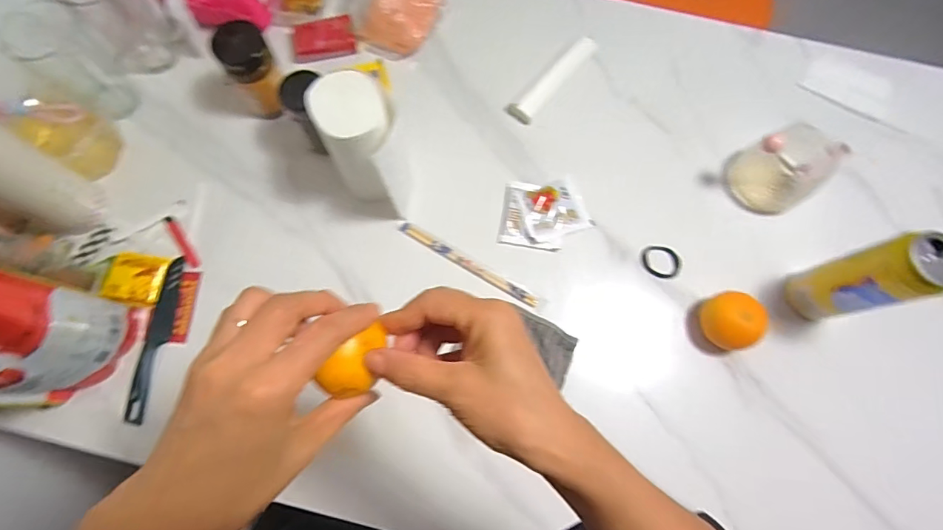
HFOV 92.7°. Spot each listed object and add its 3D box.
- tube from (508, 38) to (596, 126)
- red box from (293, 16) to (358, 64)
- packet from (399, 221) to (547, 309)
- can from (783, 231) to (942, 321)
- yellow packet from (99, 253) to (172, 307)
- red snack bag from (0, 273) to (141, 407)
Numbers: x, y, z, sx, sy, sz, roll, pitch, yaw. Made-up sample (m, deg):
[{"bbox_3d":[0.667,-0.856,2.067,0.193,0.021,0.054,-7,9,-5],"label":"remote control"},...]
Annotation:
[{"bbox_3d":[0.117,-0.272,0.650,0.042,0.020,0.167,40,77,9],"label":"tube"},{"bbox_3d":[-0.212,-0.321,0.643,0.089,0.032,0.044,-16,76,-6],"label":"red box"},{"bbox_3d":[-0.002,-0.001,0.575,0.209,0.010,0.018,30,76,6],"label":"packet"},{"bbox_3d":[0.436,0.018,0.504,0.062,0.167,0.061,0,75,-2],"label":"can"},{"bbox_3d":[-0.414,0.016,0.557,0.067,0.008,0.060,9,74,1],"label":"yellow packet"},{"bbox_3d":[-0.438,0.075,0.431,0.085,0.211,0.125,3,74,-1],"label":"red snack bag"}]

